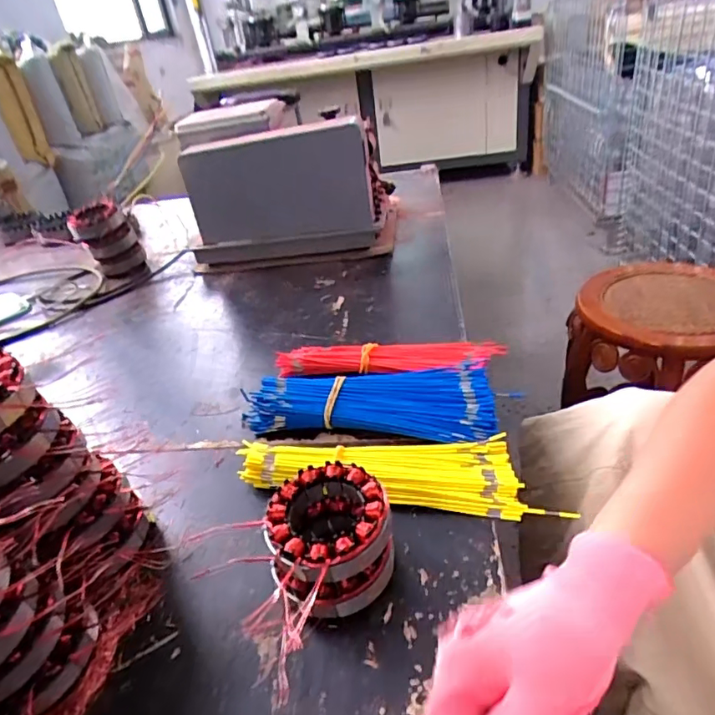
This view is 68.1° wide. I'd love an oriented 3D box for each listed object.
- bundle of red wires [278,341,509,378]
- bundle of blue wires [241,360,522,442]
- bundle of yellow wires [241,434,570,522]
[{"bbox_3d":[0.034,0.003,0.606,0.254,0.023,0.053,-1,34,12],"label":"bundle of red wires"},{"bbox_3d":[0.015,0.045,0.538,0.245,0.037,0.092,1,34,15],"label":"bundle of blue wires"},{"bbox_3d":[0.027,0.096,0.467,0.270,0.023,0.071,2,35,16],"label":"bundle of yellow wires"}]

